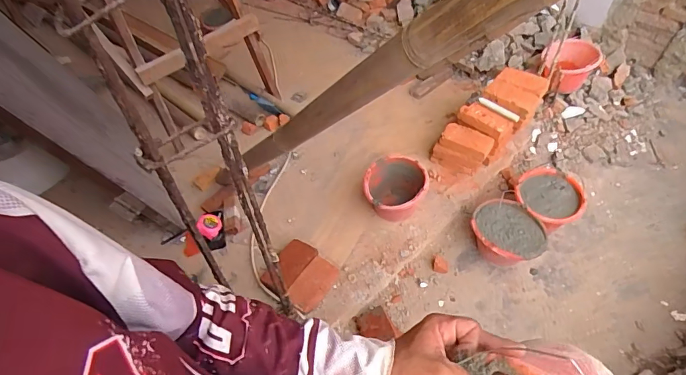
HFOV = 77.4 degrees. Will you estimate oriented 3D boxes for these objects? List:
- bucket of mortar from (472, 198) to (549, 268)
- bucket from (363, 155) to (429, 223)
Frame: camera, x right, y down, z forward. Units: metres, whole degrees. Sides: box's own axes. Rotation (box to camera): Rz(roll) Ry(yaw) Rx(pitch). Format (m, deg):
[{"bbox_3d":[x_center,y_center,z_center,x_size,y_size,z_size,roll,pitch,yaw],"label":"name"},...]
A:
[{"bbox_3d":[0.586,0.187,1.551,0.258,0.150,0.225,28,57,26],"label":"bucket of mortar"},{"bbox_3d":[0.198,0.017,1.614,0.217,0.178,0.225,-3,49,3],"label":"bucket"}]

